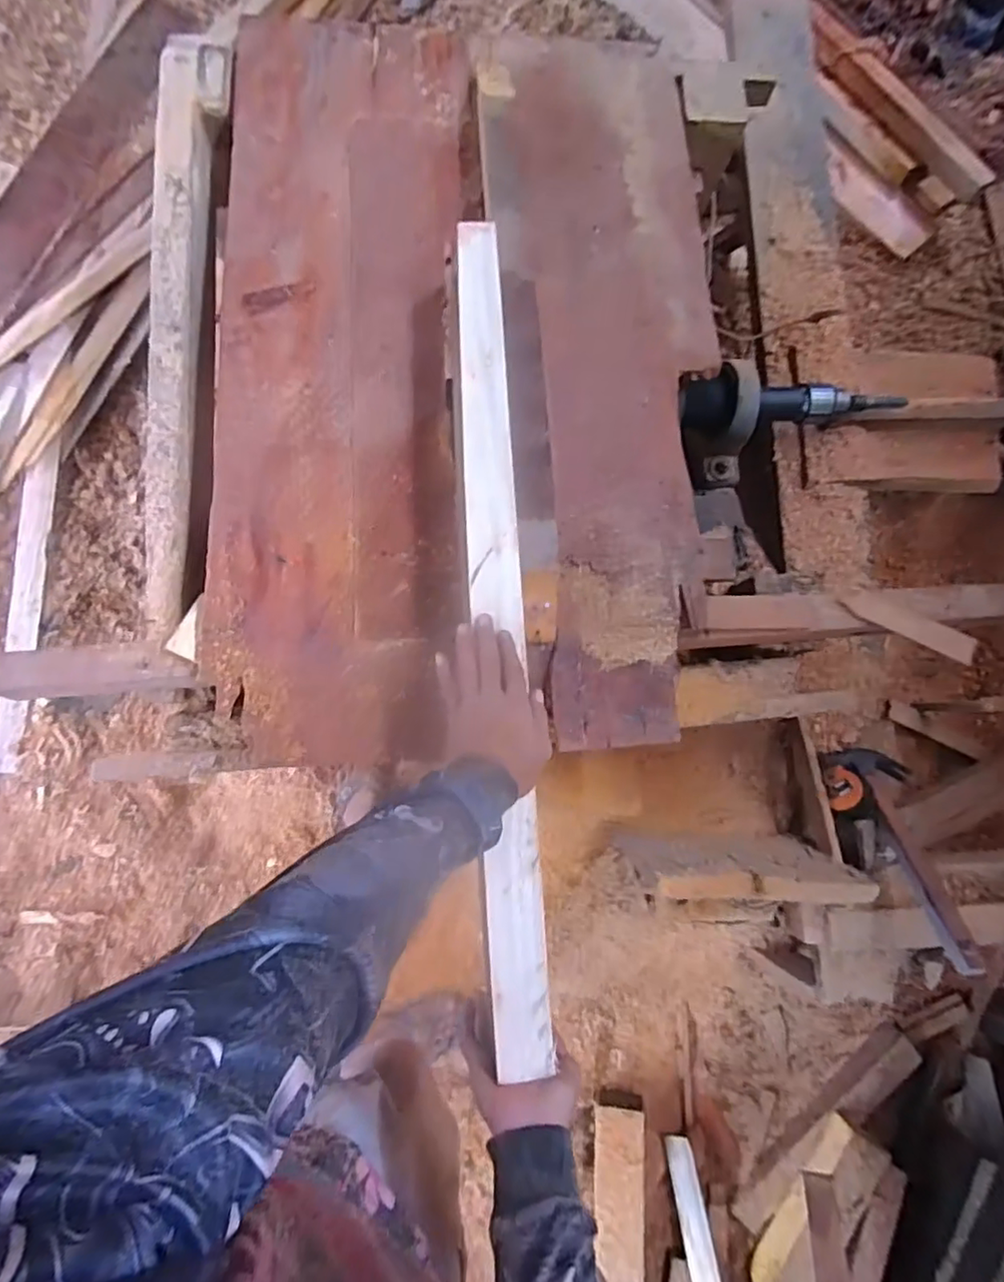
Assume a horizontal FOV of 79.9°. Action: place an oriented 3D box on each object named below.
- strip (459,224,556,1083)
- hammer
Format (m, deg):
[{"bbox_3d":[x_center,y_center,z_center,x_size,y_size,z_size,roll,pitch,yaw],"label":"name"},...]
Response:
[{"bbox_3d":[-0.007,-0.064,0.623,0.058,0.017,0.886,-3,77,-3],"label":"strip"},{"bbox_3d":[0.568,0.288,0.834,0.111,0.053,0.309,3,43,-2],"label":"hammer"}]

